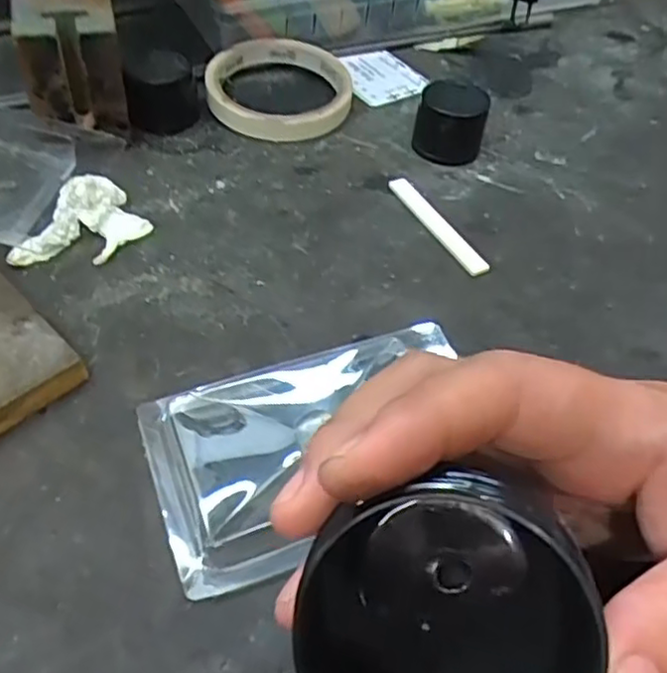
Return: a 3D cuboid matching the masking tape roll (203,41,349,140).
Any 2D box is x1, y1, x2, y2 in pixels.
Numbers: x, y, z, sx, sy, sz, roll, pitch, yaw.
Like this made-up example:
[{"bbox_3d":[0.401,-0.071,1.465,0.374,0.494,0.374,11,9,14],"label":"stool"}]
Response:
[{"bbox_3d":[-0.034,-0.159,0.434,0.089,0.018,0.093,3,49,-3],"label":"masking tape roll"}]

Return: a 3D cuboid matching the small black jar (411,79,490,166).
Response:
[{"bbox_3d":[0.070,-0.127,0.402,0.040,0.038,0.039,3,48,-3],"label":"small black jar"}]

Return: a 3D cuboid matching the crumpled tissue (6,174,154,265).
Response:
[{"bbox_3d":[-0.123,-0.055,0.339,0.050,0.015,0.059,14,49,7],"label":"crumpled tissue"}]

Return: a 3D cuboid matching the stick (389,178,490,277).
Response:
[{"bbox_3d":[0.055,-0.060,0.364,0.010,0.006,0.080,-21,54,-22],"label":"stick"}]

